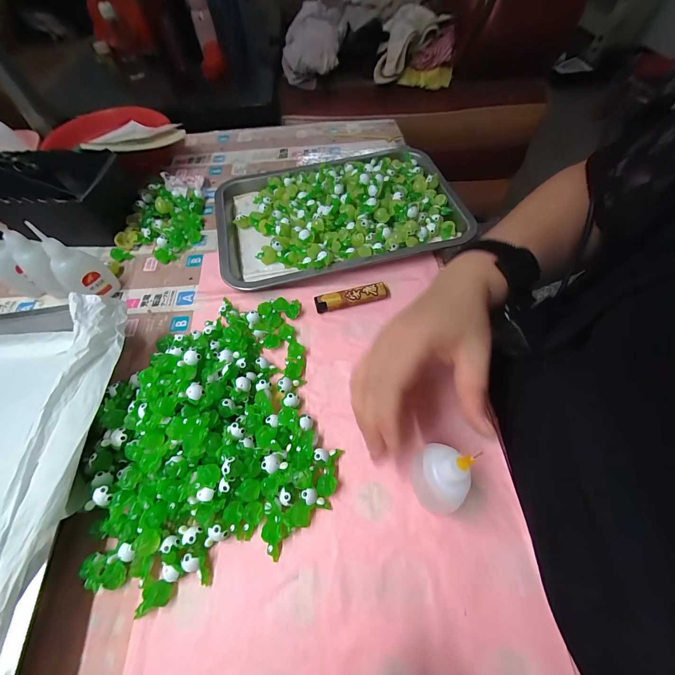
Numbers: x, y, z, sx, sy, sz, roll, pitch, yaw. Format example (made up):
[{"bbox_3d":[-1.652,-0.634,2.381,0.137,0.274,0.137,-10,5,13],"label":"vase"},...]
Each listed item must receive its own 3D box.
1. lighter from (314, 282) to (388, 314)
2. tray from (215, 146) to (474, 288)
[{"bbox_3d":[0.015,-0.045,0.343,0.079,0.009,0.019,-13,61,-6],"label":"lighter"},{"bbox_3d":[0.001,-0.172,0.410,0.314,0.036,0.207,-13,61,-5],"label":"tray"}]

